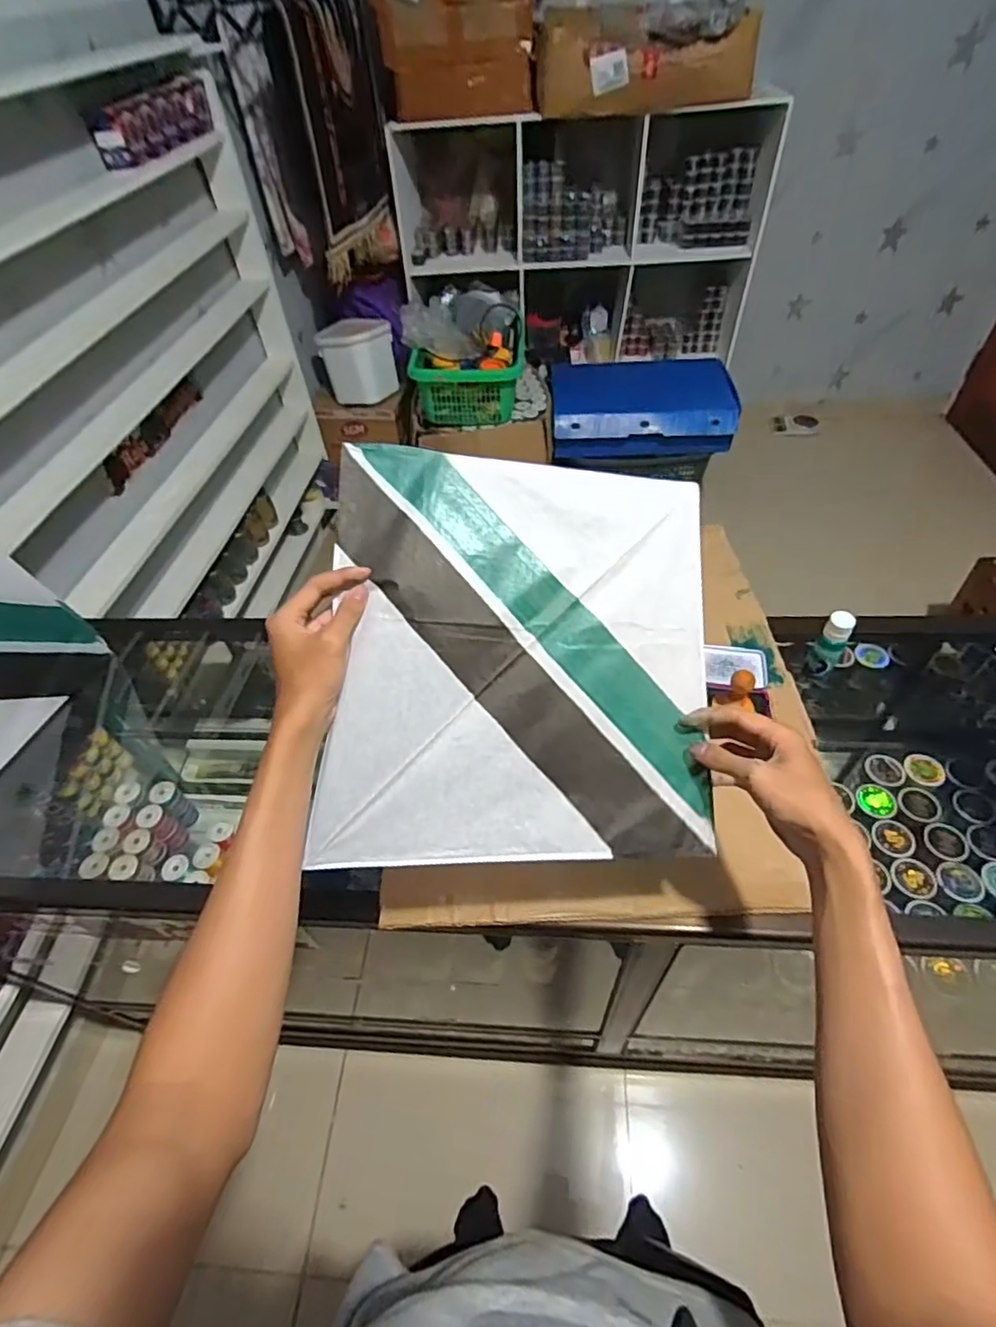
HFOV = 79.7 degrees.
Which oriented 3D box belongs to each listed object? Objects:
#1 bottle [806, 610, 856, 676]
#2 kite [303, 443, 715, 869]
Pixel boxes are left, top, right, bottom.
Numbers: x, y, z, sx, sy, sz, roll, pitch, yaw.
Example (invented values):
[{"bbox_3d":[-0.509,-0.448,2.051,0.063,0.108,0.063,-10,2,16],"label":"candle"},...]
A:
[{"bbox_3d":[0.417,-0.022,0.751,0.032,0.097,0.027,29,58,26],"label":"bottle"},{"bbox_3d":[0.019,-0.006,0.516,0.317,0.012,0.343,1,88,-3],"label":"kite"}]

